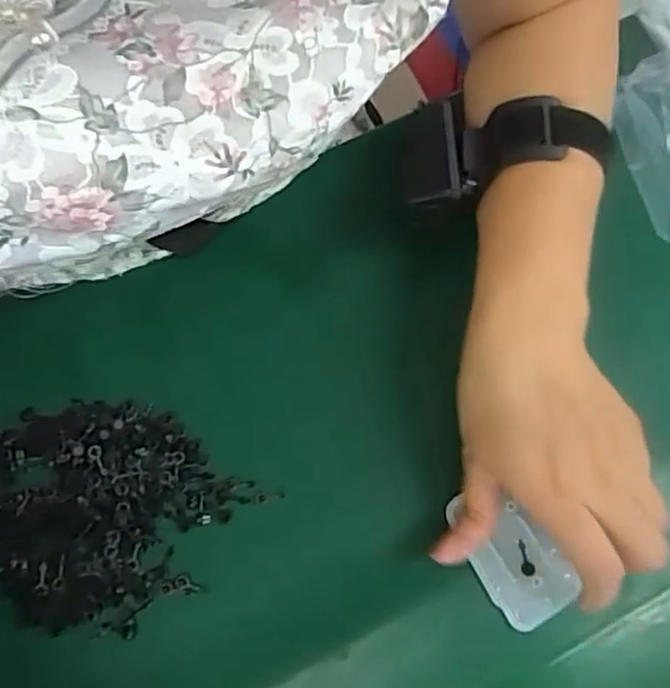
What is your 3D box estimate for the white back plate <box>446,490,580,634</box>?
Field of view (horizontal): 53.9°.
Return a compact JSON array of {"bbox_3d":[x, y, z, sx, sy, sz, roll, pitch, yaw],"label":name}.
[{"bbox_3d":[0.084,0.104,0.324,0.035,0.007,0.069,-32,77,-7],"label":"white back plate"}]

